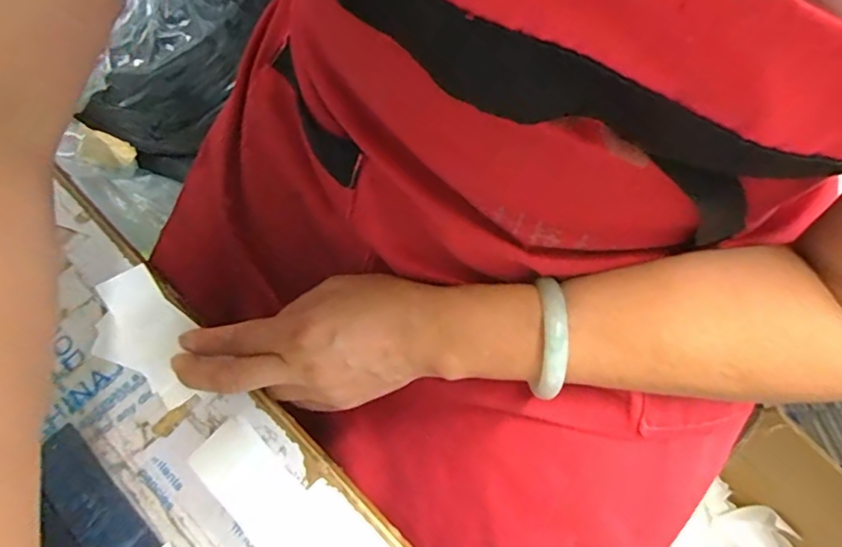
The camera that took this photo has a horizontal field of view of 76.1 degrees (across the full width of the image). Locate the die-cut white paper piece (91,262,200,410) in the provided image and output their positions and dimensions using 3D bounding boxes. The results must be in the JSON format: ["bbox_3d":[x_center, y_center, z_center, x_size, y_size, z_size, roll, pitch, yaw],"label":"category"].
[{"bbox_3d":[-0.165,0.040,0.323,0.053,0.020,0.080,-42,76,-13],"label":"die-cut white paper piece"}]

